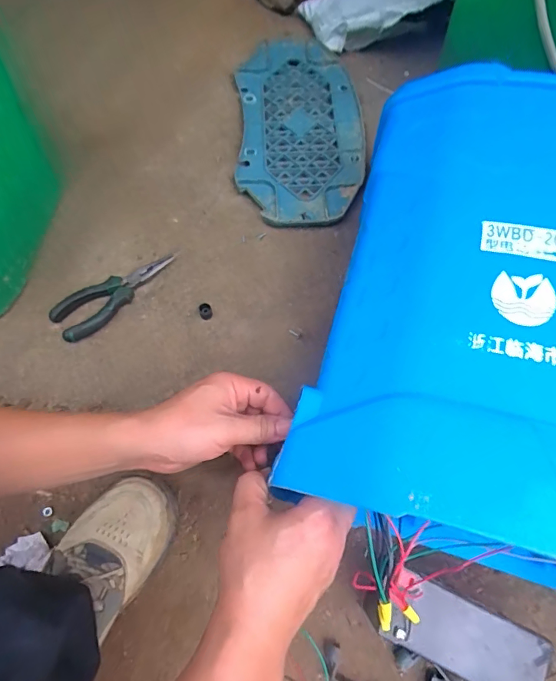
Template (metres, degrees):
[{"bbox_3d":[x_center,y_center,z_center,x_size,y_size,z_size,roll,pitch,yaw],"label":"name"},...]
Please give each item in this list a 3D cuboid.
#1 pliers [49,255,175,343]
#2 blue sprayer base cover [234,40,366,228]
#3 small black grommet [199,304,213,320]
[{"bbox_3d":[-0.194,-0.059,0.521,0.152,0.021,0.052,-37,68,-17],"label":"pliers"},{"bbox_3d":[0.032,-0.314,0.633,0.175,0.017,0.352,-2,62,-1],"label":"blue sprayer base cover"},{"bbox_3d":[-0.086,-0.033,0.517,0.015,0.014,0.018,-18,64,-9],"label":"small black grommet"}]

